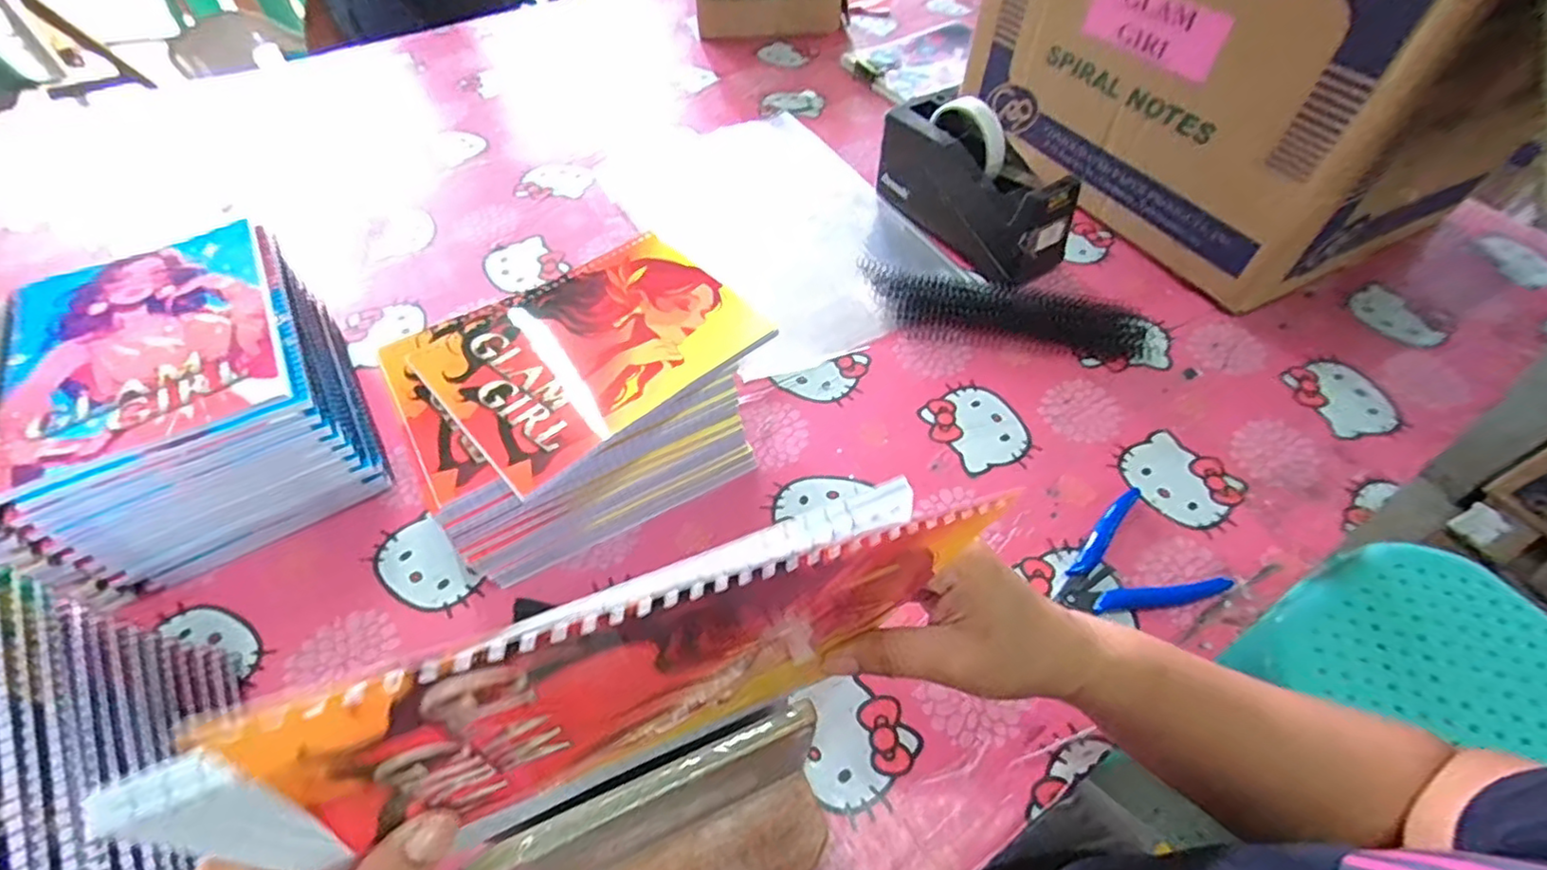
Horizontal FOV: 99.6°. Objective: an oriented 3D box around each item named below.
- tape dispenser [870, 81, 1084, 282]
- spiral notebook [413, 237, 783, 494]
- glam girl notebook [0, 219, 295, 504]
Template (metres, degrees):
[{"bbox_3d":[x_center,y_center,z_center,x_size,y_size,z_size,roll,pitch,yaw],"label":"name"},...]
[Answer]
[{"bbox_3d":[0.193,-0.244,0.634,0.077,0.117,0.200,-26,57,-17],"label":"tape dispenser"},{"bbox_3d":[-0.118,-0.061,0.437,0.195,0.008,0.143,-37,61,-24],"label":"spiral notebook"},{"bbox_3d":[-0.408,-0.061,0.424,0.148,0.010,0.202,-25,57,-18],"label":"glam girl notebook"}]

